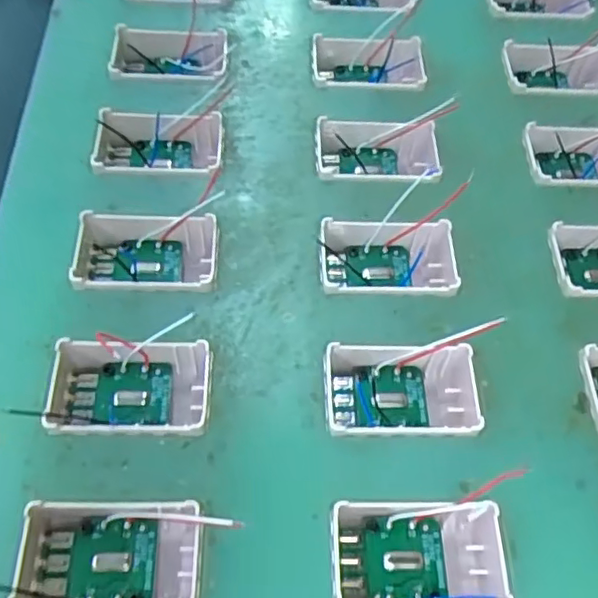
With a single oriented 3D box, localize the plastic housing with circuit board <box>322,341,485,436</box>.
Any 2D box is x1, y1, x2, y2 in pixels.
[{"bbox_3d":[0.022,0.021,0.130,0.033,0.016,0.019,0,61,-2],"label":"plastic housing with circuit board"}]

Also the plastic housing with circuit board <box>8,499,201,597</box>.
[{"bbox_3d":[-0.034,0.047,0.110,0.031,0.012,0.019,0,61,-2],"label":"plastic housing with circuit board"}]

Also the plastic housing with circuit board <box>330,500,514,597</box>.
[{"bbox_3d":[0.022,0.048,0.113,0.031,0.010,0.019,1,61,-2],"label":"plastic housing with circuit board"}]

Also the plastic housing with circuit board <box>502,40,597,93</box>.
[{"bbox_3d":[0.075,-0.063,0.177,0.033,0.013,0.018,1,61,-1],"label":"plastic housing with circuit board"}]

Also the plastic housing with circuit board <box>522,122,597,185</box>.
[{"bbox_3d":[0.077,-0.036,0.162,0.035,0.011,0.021,-3,61,-3],"label":"plastic housing with circuit board"}]

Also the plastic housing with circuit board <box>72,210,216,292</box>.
[{"bbox_3d":[-0.036,-0.010,0.142,0.033,0.011,0.022,-4,61,-4],"label":"plastic housing with circuit board"}]

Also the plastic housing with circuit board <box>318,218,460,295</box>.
[{"bbox_3d":[0.020,-0.008,0.143,0.031,0.011,0.019,1,61,-1],"label":"plastic housing with circuit board"}]

